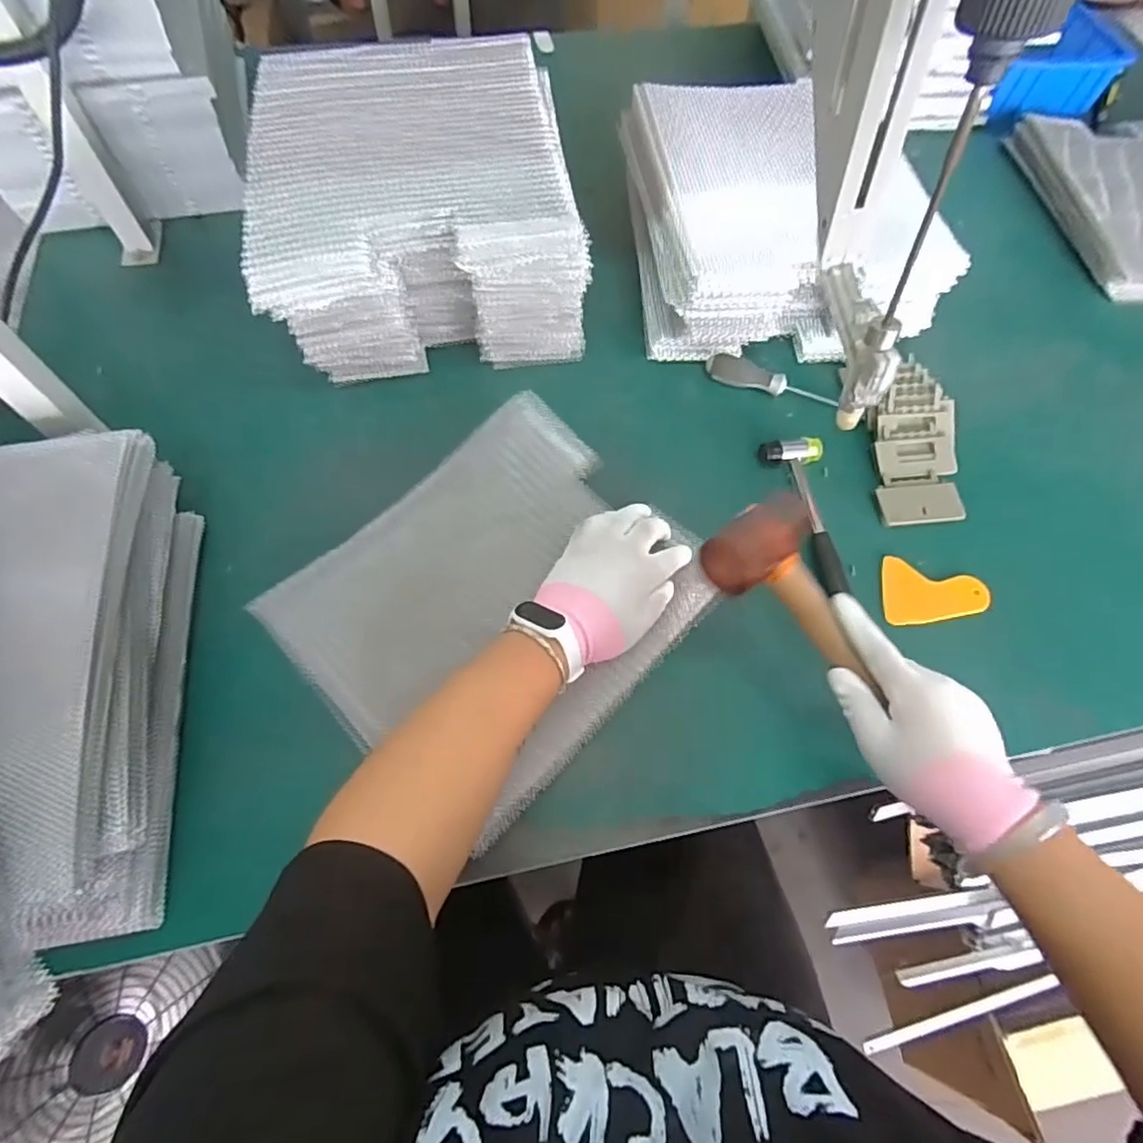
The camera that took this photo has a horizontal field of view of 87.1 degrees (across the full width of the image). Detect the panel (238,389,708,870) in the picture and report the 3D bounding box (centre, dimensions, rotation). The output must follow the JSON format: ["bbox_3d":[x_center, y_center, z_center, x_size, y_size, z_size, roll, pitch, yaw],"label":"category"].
[{"bbox_3d":[-0.057,0.017,0.528,0.274,0.032,0.326,41,69,15],"label":"panel"}]

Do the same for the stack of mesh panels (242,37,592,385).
[{"bbox_3d":[-0.160,-0.365,0.632,0.290,0.186,0.321,-12,66,-8],"label":"stack of mesh panels"}]

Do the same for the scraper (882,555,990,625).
[{"bbox_3d":[0.349,0.024,0.575,0.099,0.006,0.066,10,65,2],"label":"scraper"}]

